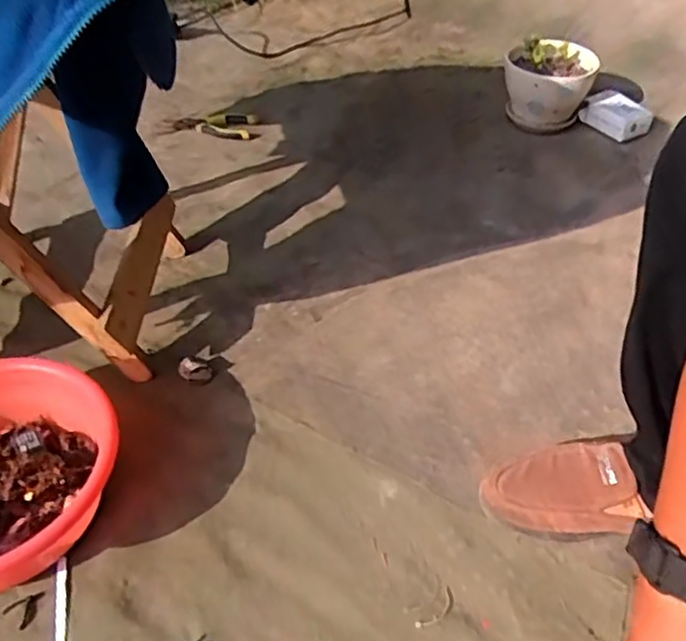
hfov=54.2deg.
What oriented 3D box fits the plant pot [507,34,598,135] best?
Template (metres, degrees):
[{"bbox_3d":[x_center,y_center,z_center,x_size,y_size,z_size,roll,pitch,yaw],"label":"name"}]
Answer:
[{"bbox_3d":[0.374,-0.433,1.247,0.145,0.165,0.148,13,47,13],"label":"plant pot"}]

